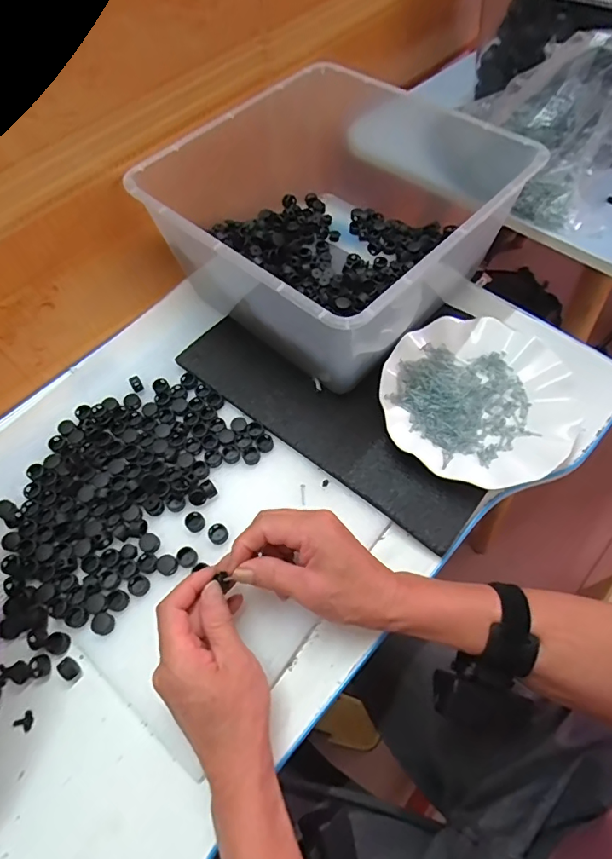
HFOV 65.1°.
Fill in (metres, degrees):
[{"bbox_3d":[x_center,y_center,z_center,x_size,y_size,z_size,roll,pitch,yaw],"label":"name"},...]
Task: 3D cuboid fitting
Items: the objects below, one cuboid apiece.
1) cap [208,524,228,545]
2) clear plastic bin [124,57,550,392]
[{"bbox_3d":[-0.079,0.095,0.434,0.016,0.008,0.018,-29,63,-13],"label":"cap"},{"bbox_3d":[0.038,-0.238,0.521,0.295,0.160,0.341,38,70,21],"label":"clear plastic bin"}]

